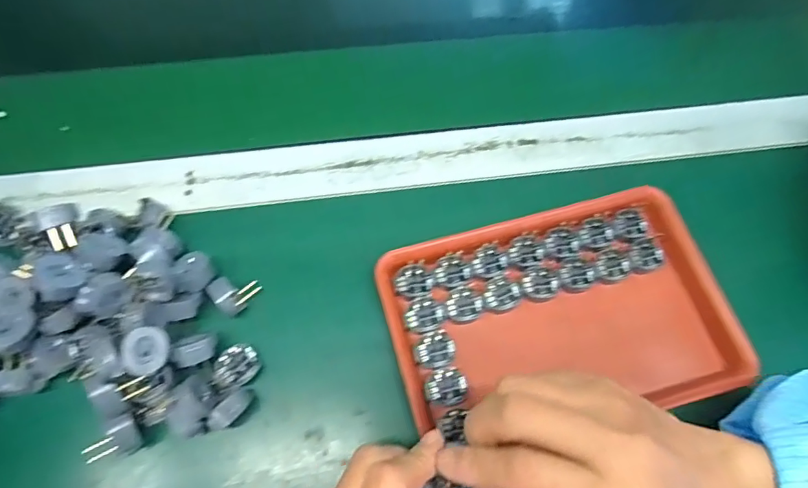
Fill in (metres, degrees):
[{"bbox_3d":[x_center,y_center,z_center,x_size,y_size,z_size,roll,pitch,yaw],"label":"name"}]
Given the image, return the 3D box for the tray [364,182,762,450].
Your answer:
[{"bbox_3d":[0.112,0.051,0.350,0.238,0.030,0.153,-14,68,-9],"label":"tray"}]

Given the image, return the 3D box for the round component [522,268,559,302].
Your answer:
[{"bbox_3d":[0.102,0.030,0.361,0.027,0.004,0.025,1,66,-2],"label":"round component"}]

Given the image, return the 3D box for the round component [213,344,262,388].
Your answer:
[{"bbox_3d":[-0.114,0.083,0.333,0.030,0.012,0.030,16,67,-30],"label":"round component"}]

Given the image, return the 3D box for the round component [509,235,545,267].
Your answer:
[{"bbox_3d":[0.094,0.005,0.371,0.027,0.004,0.024,-28,70,-14],"label":"round component"}]

